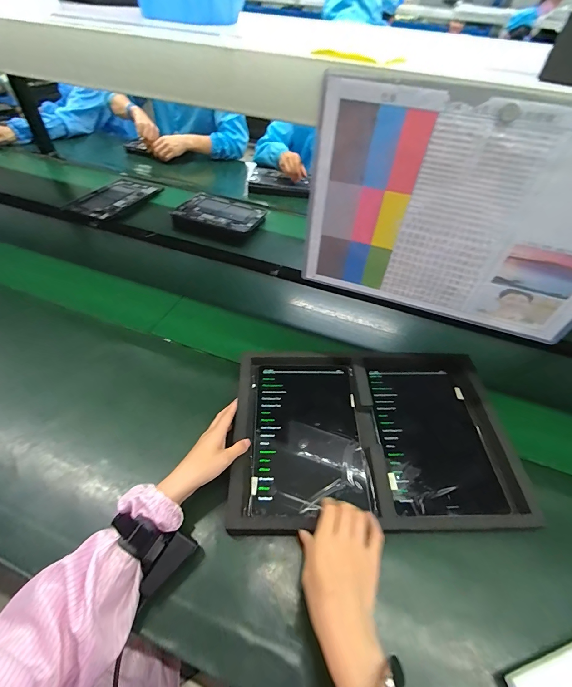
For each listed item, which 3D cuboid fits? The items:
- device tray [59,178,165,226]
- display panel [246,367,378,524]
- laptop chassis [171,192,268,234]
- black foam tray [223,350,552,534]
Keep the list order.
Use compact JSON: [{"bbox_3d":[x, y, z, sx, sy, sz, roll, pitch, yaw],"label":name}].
[{"bbox_3d":[-0.555,-0.469,1.044,0.170,0.015,0.274,23,51,17],"label":"device tray"},{"bbox_3d":[0.035,0.144,0.518,0.172,0.009,0.249,0,51,-2],"label":"display panel"},{"bbox_3d":[-0.199,-0.409,1.011,0.251,0.032,0.163,15,49,10],"label":"laptop chassis"},{"bbox_3d":[0.138,0.139,0.529,0.438,0.035,0.294,3,47,-4],"label":"black foam tray"}]

